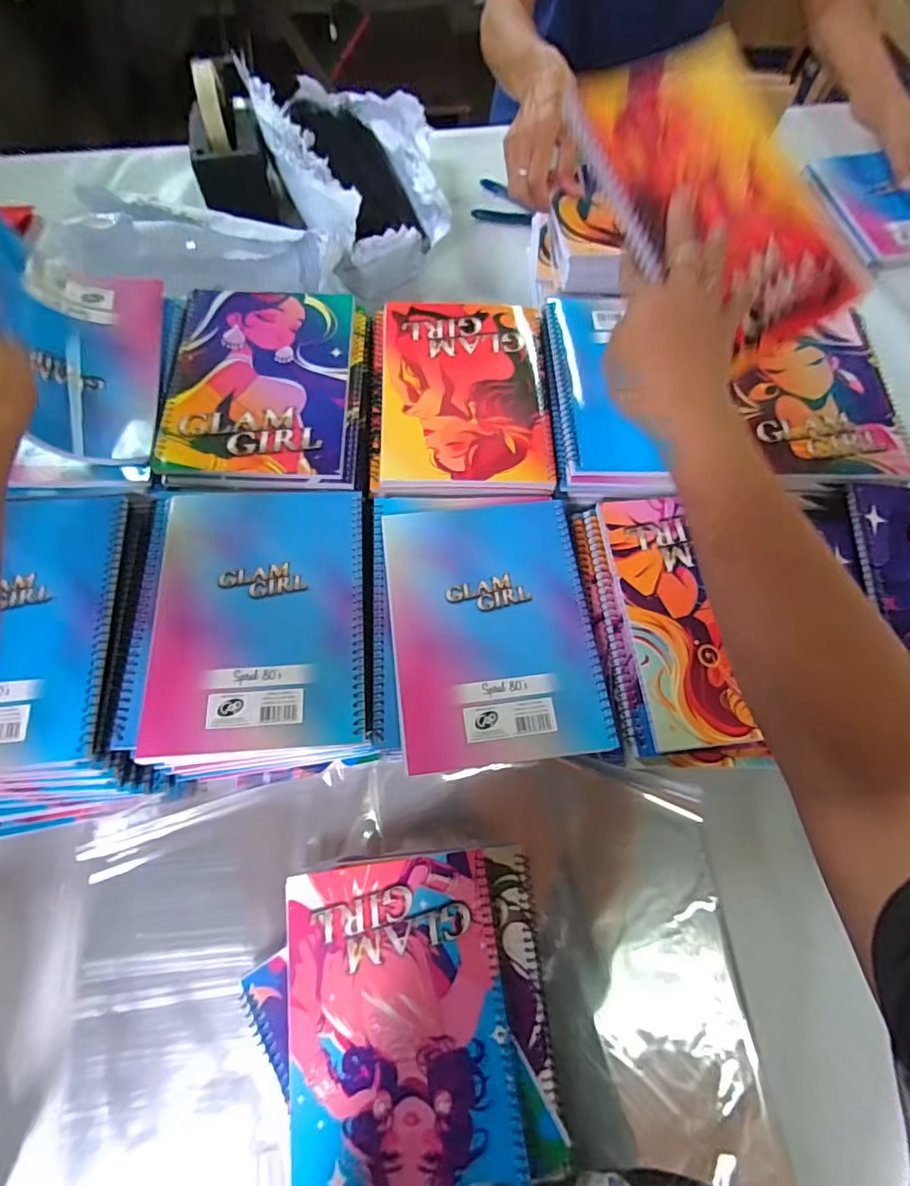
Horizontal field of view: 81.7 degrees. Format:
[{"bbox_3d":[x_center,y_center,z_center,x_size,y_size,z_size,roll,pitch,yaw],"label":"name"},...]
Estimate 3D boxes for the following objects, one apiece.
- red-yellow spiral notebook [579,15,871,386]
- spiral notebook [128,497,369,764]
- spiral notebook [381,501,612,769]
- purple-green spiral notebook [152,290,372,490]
[{"bbox_3d":[0.174,-0.259,0.348,0.154,0.021,0.199,-32,94,-14],"label":"red-yellow spiral notebook"},{"bbox_3d":[-0.142,0.014,0.382,0.146,0.007,0.195,-3,69,-3],"label":"spiral notebook"},{"bbox_3d":[0.029,0.021,0.387,0.147,0.007,0.197,-6,70,-4],"label":"spiral notebook"},{"bbox_3d":[-0.165,-0.182,0.452,0.168,0.012,0.206,-2,69,-3],"label":"purple-green spiral notebook"}]

